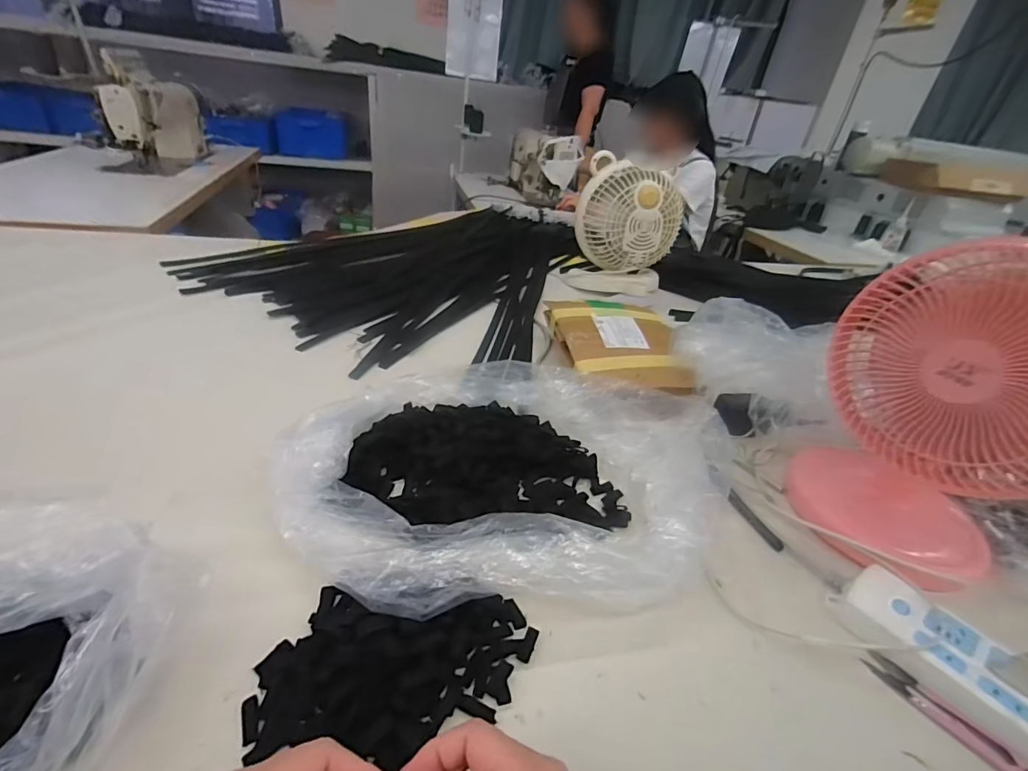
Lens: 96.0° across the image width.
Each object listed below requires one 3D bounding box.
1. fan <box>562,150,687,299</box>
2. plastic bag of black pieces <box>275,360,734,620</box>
[{"bbox_3d":[0.234,-0.328,0.974,0.203,0.245,0.123,12,35,7],"label":"fan"},{"bbox_3d":[0.006,0.082,0.484,0.433,0.070,0.304,2,35,-7],"label":"plastic bag of black pieces"}]

